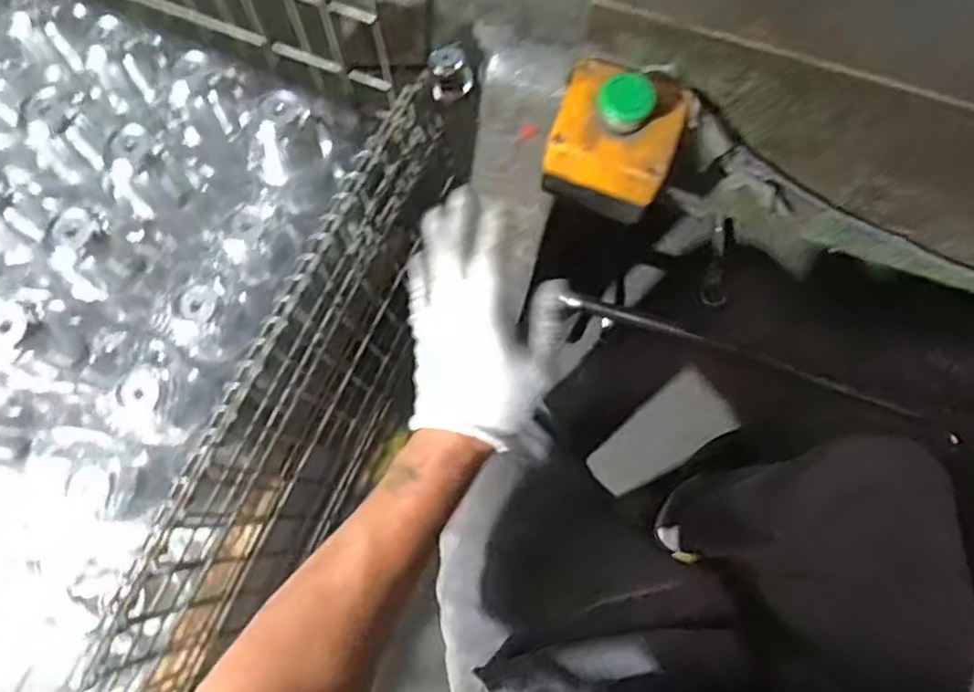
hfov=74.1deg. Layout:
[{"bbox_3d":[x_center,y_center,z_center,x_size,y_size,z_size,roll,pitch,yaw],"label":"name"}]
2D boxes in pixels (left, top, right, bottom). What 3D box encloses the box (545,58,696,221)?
[{"bbox_3d":[0.084,-0.142,0.434,0.088,0.077,0.087,17,76,5],"label":"box"}]

